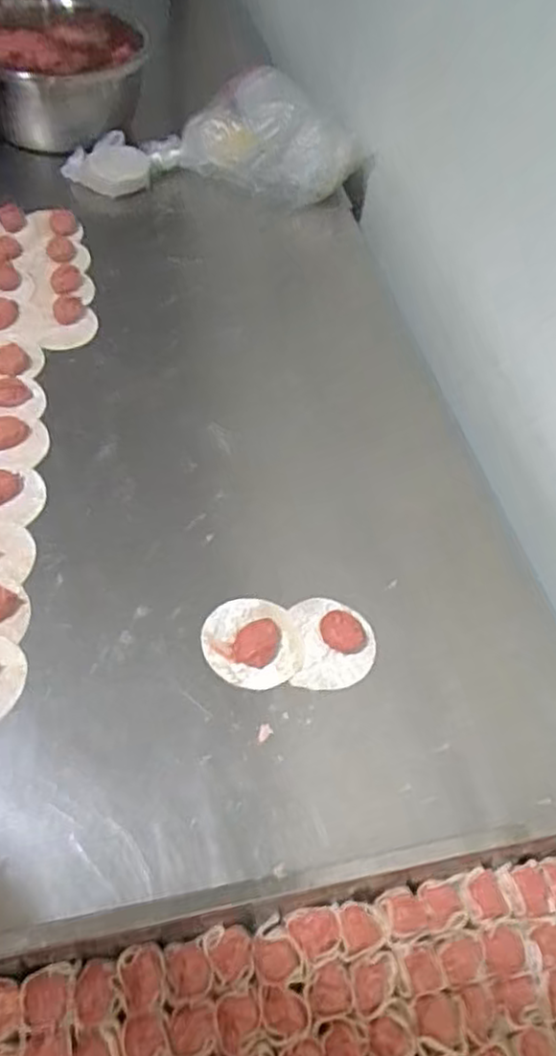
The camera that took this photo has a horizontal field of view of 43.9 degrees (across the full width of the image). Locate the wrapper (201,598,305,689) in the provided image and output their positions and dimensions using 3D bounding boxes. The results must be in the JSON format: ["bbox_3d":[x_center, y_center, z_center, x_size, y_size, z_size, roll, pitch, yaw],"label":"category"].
[{"bbox_3d":[-0.020,0.091,0.572,0.079,0.025,0.080,4,53,-5],"label":"wrapper"}]

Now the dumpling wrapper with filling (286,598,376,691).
[{"bbox_3d":[0.047,0.095,0.581,0.070,0.018,0.079,1,54,-7],"label":"dumpling wrapper with filling"}]

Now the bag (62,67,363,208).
[{"bbox_3d":[-0.098,-0.585,1.022,0.408,0.108,0.223,2,54,-6],"label":"bag"}]

